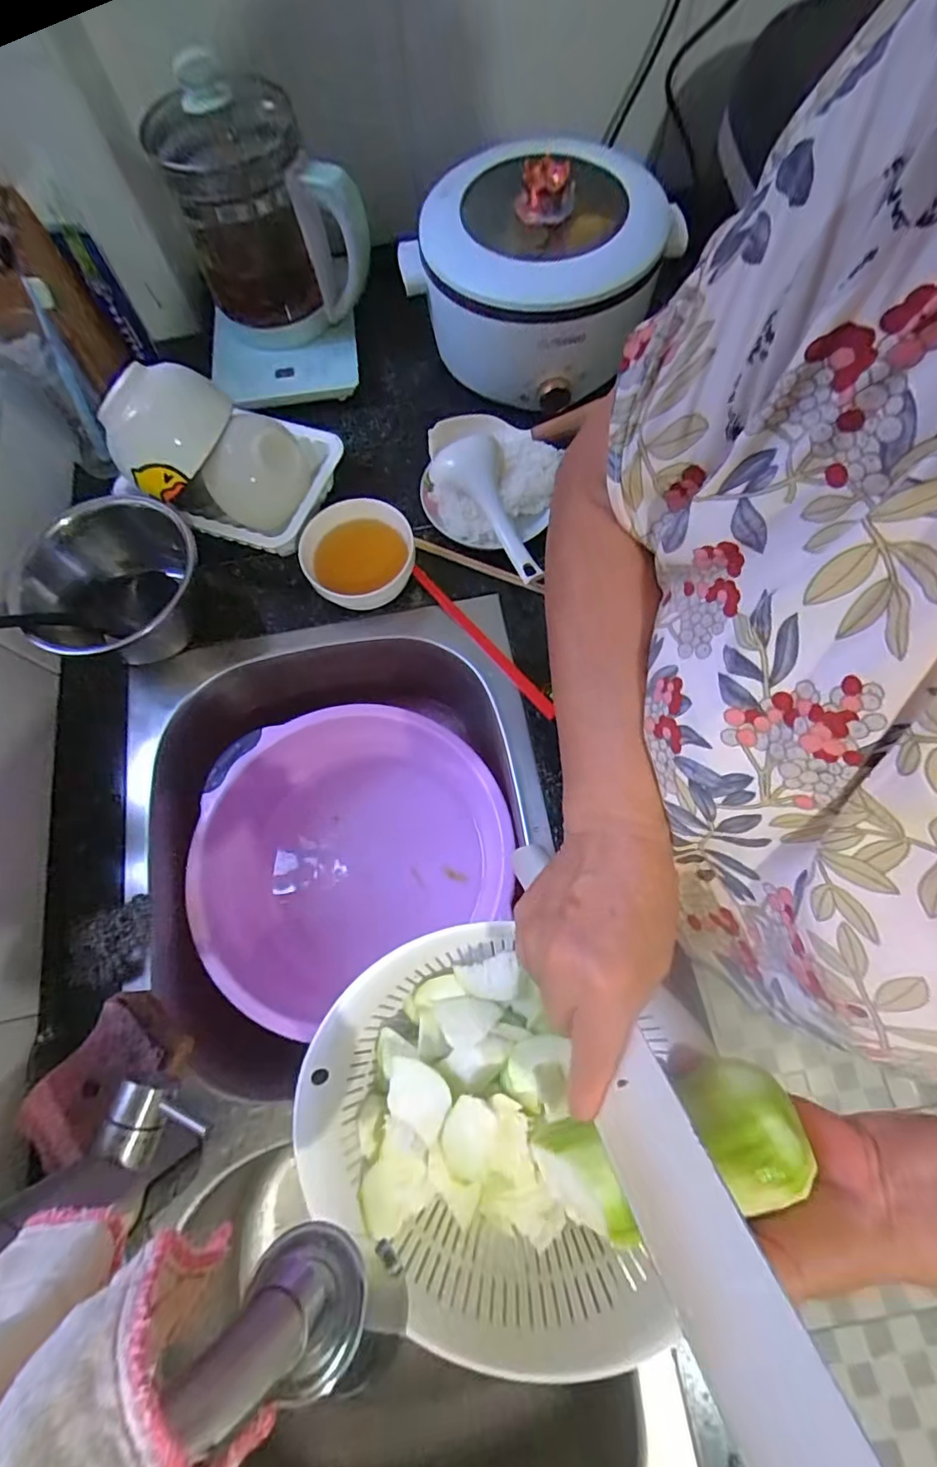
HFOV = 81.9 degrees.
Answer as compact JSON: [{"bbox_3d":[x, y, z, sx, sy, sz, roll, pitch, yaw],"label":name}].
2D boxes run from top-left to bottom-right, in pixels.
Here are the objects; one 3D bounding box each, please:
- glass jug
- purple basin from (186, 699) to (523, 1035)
[{"bbox_3d":[-0.214,-0.566,0.581,0.186,0.191,0.147,-11,71,-1],"label":"glass jug"},{"bbox_3d":[-0.128,0.127,0.602,0.311,0.126,0.281,-23,72,-5],"label":"purple basin"}]

